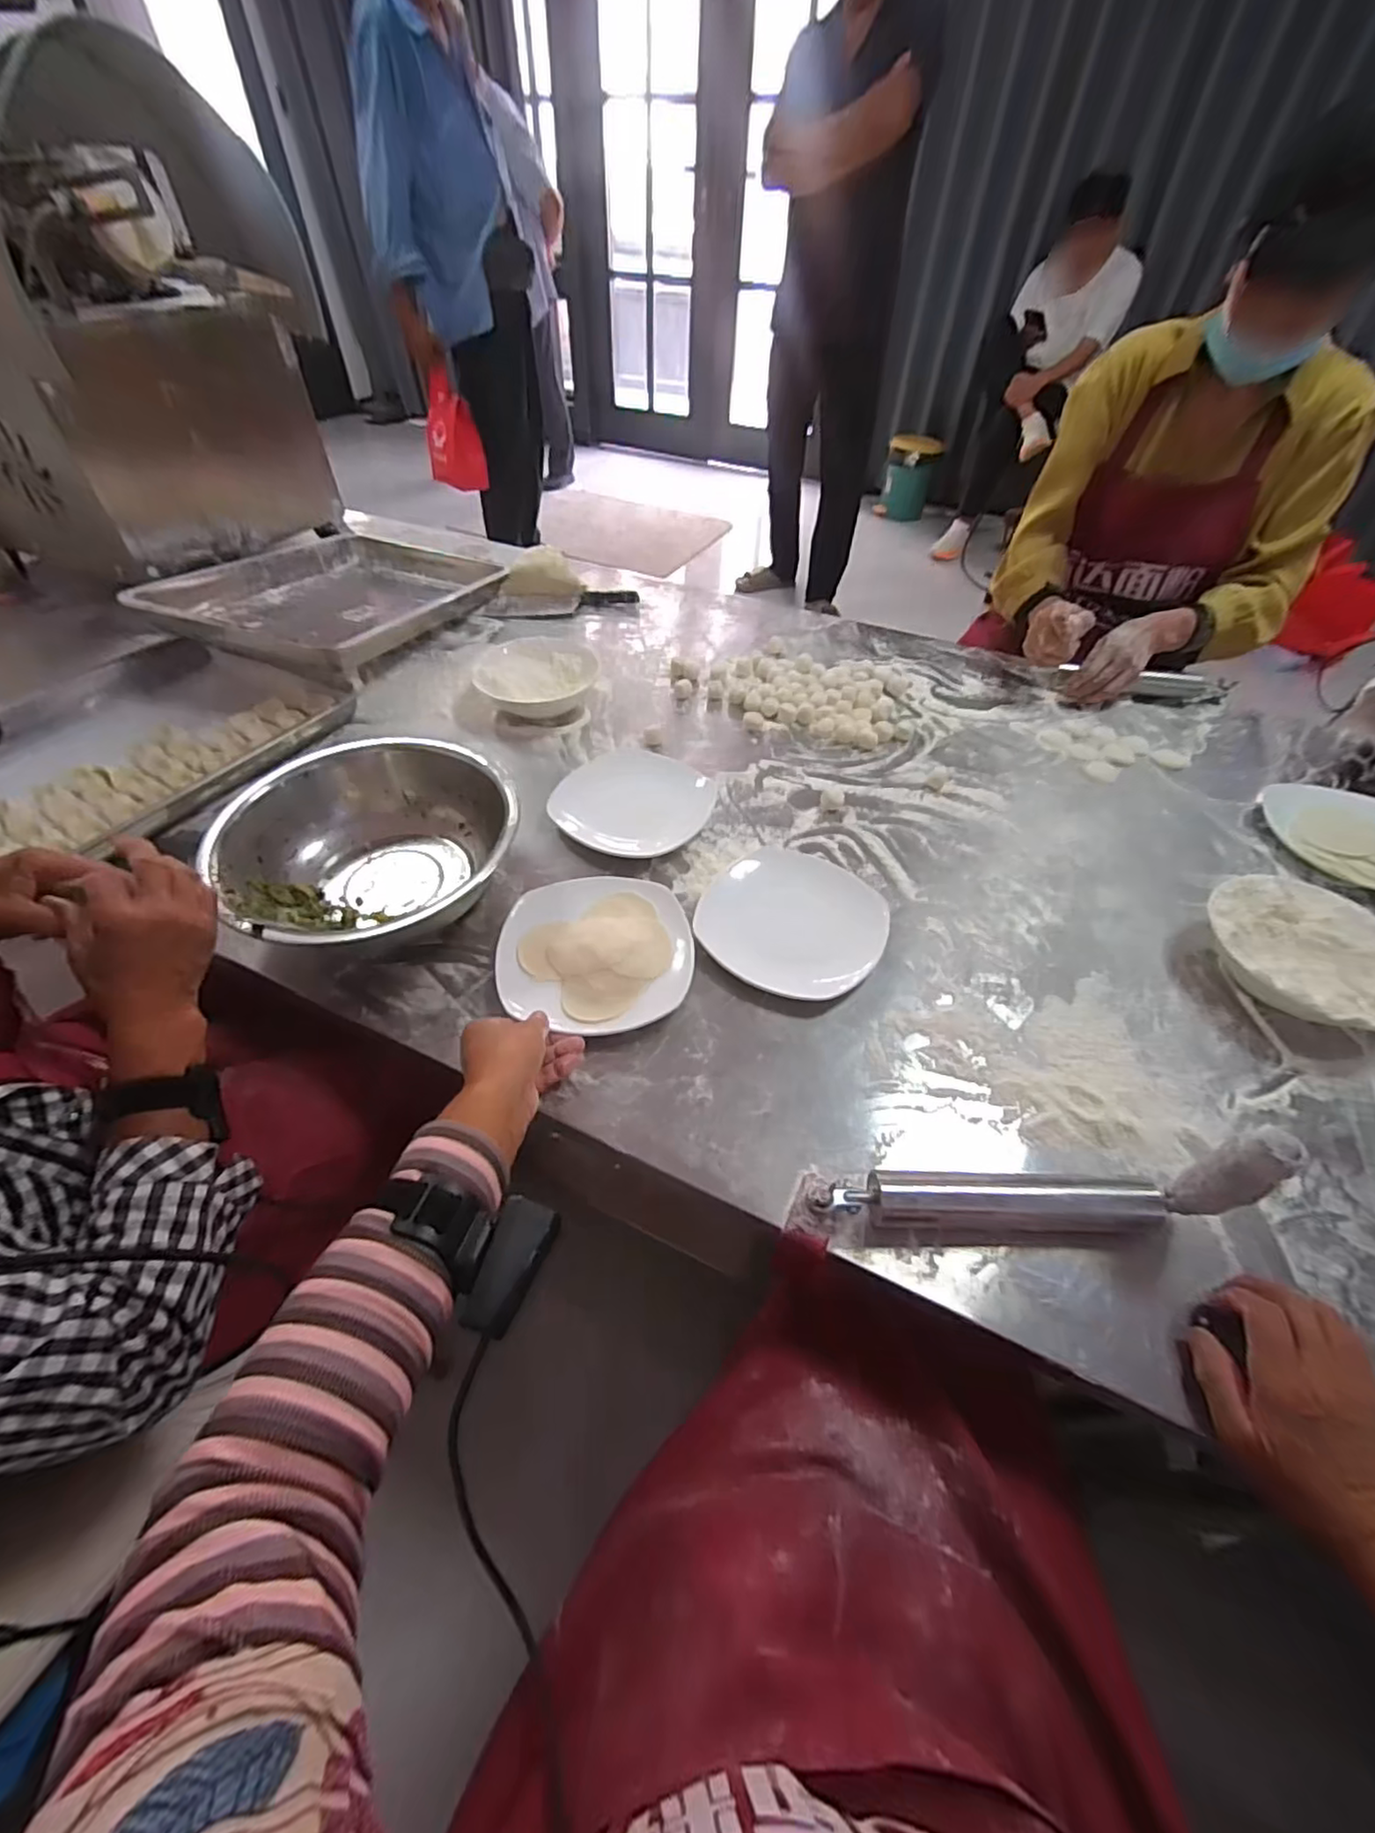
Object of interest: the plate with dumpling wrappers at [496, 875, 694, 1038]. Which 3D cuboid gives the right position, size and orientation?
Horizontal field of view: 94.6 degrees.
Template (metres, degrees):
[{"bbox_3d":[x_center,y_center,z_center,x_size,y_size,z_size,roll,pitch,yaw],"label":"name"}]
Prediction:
[{"bbox_3d":[-0.086,0.031,0.603,0.177,0.031,0.173,-7,50,-11],"label":"plate with dumpling wrappers"}]

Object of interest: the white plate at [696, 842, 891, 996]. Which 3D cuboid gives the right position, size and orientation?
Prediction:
[{"bbox_3d":[0.105,0.005,0.631,0.171,0.038,0.151,27,52,18],"label":"white plate"}]

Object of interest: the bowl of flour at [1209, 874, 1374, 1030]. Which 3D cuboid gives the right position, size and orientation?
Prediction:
[{"bbox_3d":[0.587,0.041,0.608,0.166,0.068,0.170,1,49,-1],"label":"bowl of flour"}]

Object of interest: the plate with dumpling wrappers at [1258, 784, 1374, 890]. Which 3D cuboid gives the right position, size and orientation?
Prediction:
[{"bbox_3d":[0.787,-0.092,0.756,0.148,0.043,0.199,-26,56,-24],"label":"plate with dumpling wrappers"}]

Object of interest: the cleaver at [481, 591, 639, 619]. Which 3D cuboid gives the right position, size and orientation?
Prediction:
[{"bbox_3d":[-0.218,-0.543,1.112,0.262,0.025,0.074,-4,50,-8],"label":"cleaver"}]

